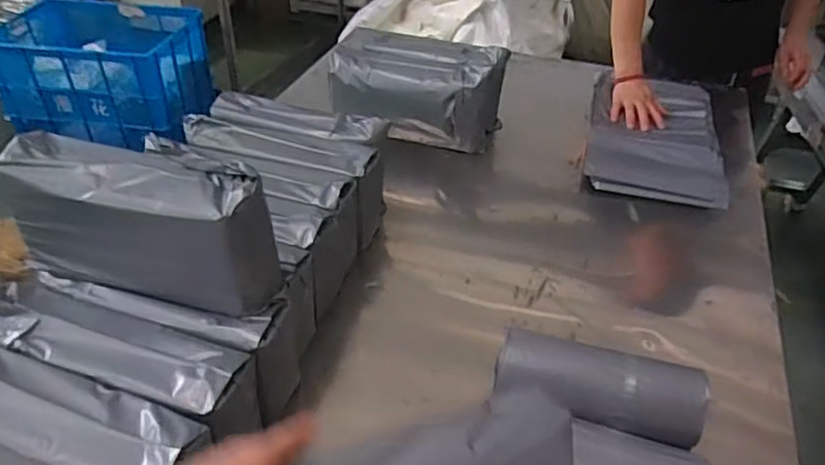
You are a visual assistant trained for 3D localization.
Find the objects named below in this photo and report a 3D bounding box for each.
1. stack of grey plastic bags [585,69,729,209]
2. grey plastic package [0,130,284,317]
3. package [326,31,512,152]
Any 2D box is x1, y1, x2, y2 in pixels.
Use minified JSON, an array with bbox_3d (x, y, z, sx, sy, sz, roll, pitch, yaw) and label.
[{"bbox_3d":[0.513,-0.213,1.338,0.261,0.060,0.490,9,38,9],"label":"stack of grey plastic bags"},{"bbox_3d":[-0.316,-0.008,0.741,0.296,0.165,0.089,8,38,8],"label":"grey plastic package"},{"bbox_3d":[0.012,-0.296,1.317,0.345,0.173,0.181,8,38,8],"label":"package"}]

